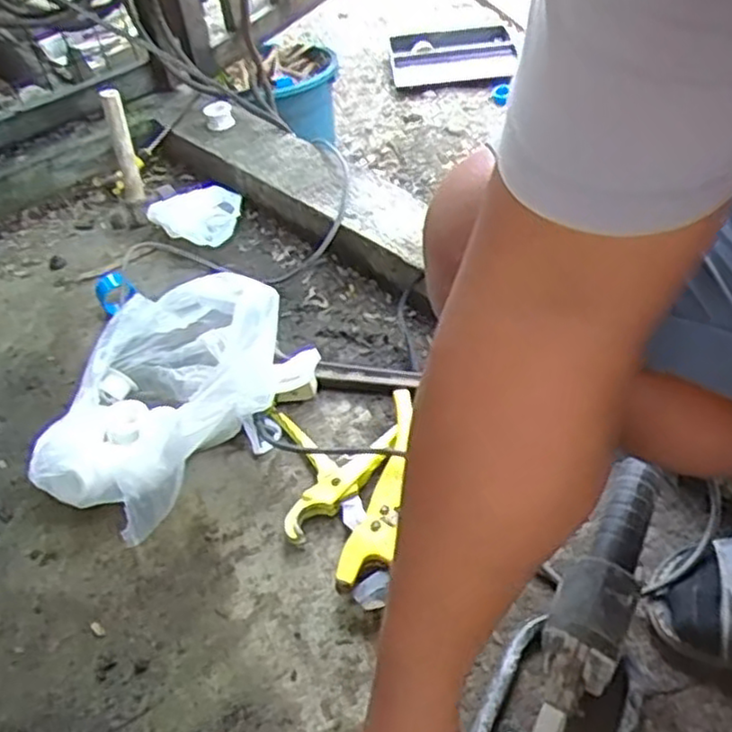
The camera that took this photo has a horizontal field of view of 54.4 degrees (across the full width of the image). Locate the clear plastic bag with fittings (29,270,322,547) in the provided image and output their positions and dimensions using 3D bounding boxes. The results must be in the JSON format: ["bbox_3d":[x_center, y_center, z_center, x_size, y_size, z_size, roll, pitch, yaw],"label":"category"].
[{"bbox_3d":[-0.221,0.023,0.747,0.196,0.144,0.276,32,56,33],"label":"clear plastic bag with fittings"}]

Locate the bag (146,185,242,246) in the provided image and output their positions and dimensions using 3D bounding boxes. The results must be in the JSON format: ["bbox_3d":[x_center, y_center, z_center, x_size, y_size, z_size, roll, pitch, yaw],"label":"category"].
[{"bbox_3d":[-0.252,-0.227,1.071,0.139,0.042,0.112,-19,45,-12],"label":"bag"}]

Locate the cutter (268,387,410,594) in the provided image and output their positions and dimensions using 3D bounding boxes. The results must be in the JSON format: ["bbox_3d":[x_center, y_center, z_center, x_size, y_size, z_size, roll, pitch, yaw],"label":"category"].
[{"bbox_3d":[-0.019,0.115,0.697,0.140,0.039,0.220,-7,44,0],"label":"cutter"}]

